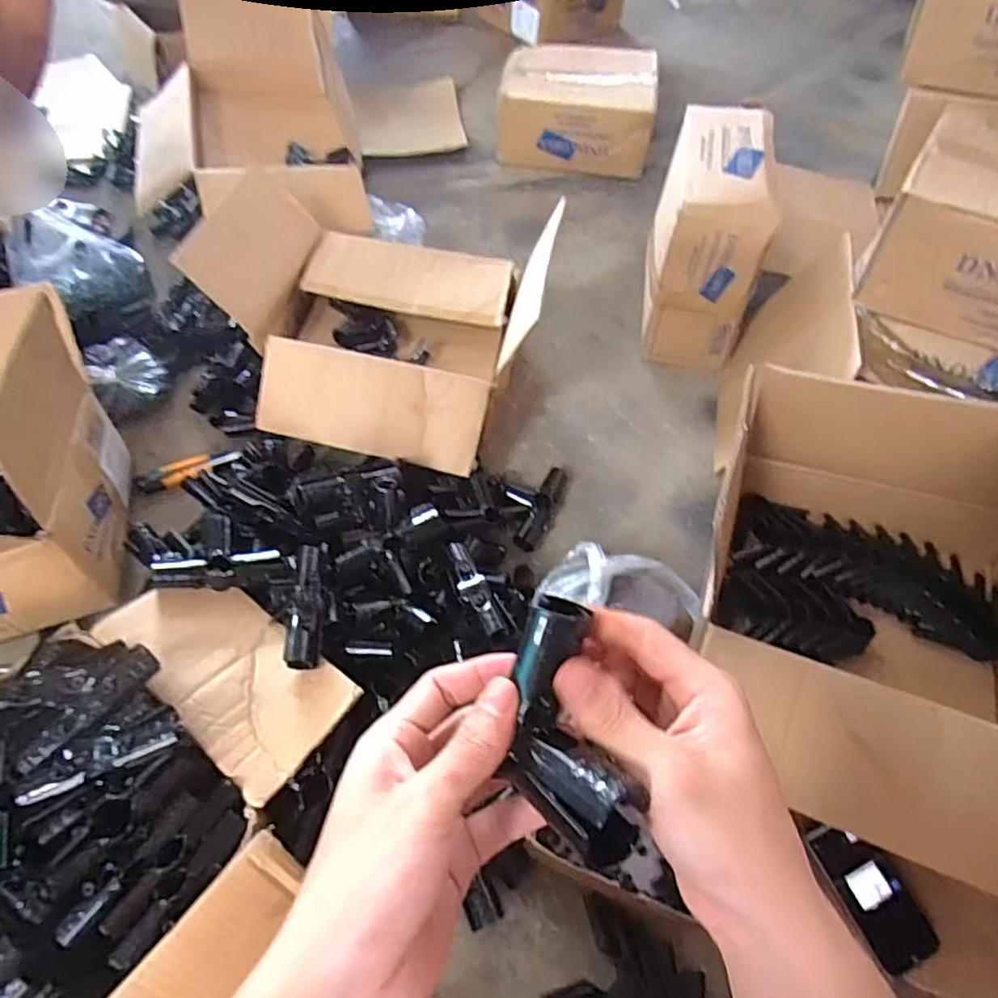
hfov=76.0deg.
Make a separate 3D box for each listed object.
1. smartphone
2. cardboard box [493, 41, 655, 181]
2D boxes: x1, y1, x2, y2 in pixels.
[{"bbox_3d":[0.387,0.404,0.656,0.074,0.011,0.137,-19,68,-15],"label":"smartphone"},{"bbox_3d":[0.172,-0.873,1.441,0.336,0.141,0.267,8,57,2],"label":"cardboard box"}]

